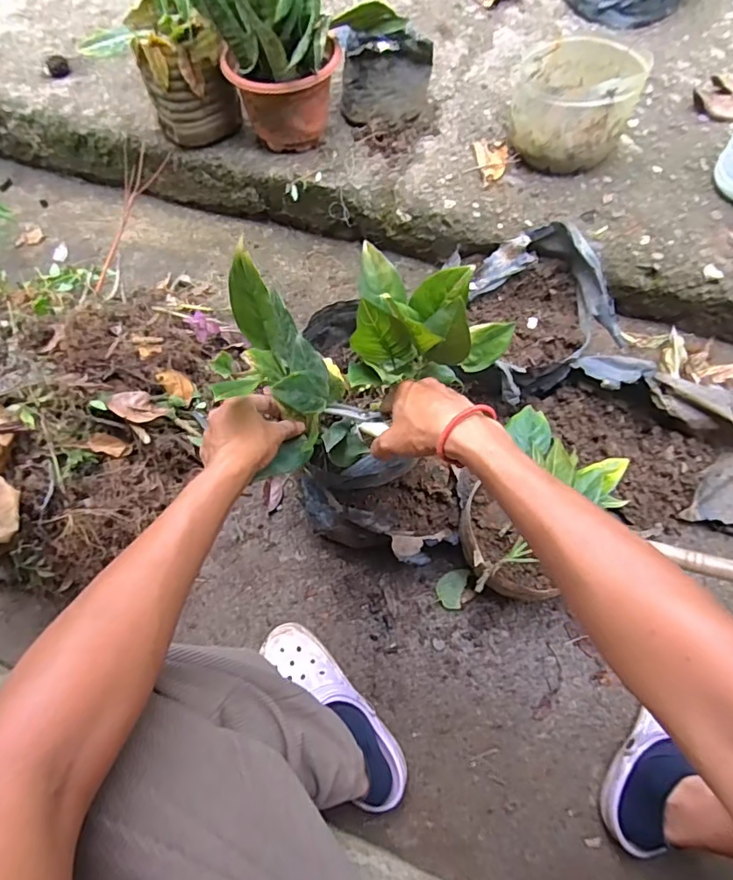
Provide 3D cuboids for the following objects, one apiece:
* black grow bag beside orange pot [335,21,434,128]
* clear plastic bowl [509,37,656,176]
[{"bbox_3d":[0.036,-0.678,0.967,0.172,0.155,0.124,-1,65,3],"label":"black grow bag beside orange pot"},{"bbox_3d":[0.365,-0.586,0.920,0.187,0.156,0.199,-1,65,3],"label":"clear plastic bowl"}]

